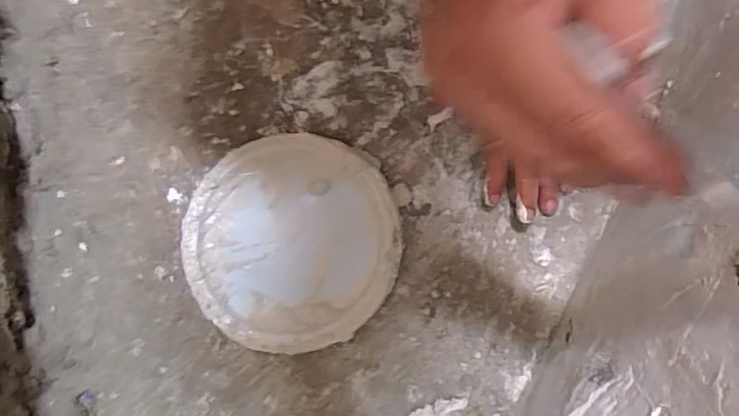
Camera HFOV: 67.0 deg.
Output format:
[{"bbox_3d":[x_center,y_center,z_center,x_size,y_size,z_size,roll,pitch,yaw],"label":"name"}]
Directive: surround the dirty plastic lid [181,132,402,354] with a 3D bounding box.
[{"bbox_3d":[-0.065,0.025,0.470,0.171,0.015,0.179,0,77,1],"label":"dirty plastic lid"}]

